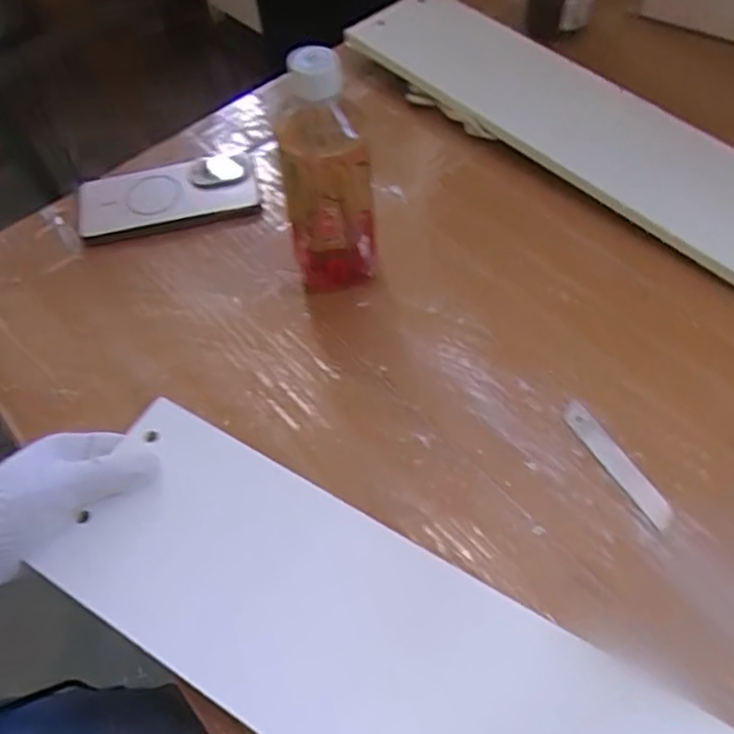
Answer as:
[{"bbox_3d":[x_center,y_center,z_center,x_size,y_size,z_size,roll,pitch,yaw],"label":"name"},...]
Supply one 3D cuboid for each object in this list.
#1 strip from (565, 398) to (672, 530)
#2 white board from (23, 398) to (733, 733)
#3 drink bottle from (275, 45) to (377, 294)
[{"bbox_3d":[0.168,0.064,0.418,0.020,0.004,0.098,-26,60,-13],"label":"strip"},{"bbox_3d":[0.068,0.195,0.330,0.533,0.023,0.141,26,63,17],"label":"white board"},{"bbox_3d":[-0.027,-0.128,0.443,0.059,0.181,0.053,-6,58,-1],"label":"drink bottle"}]

